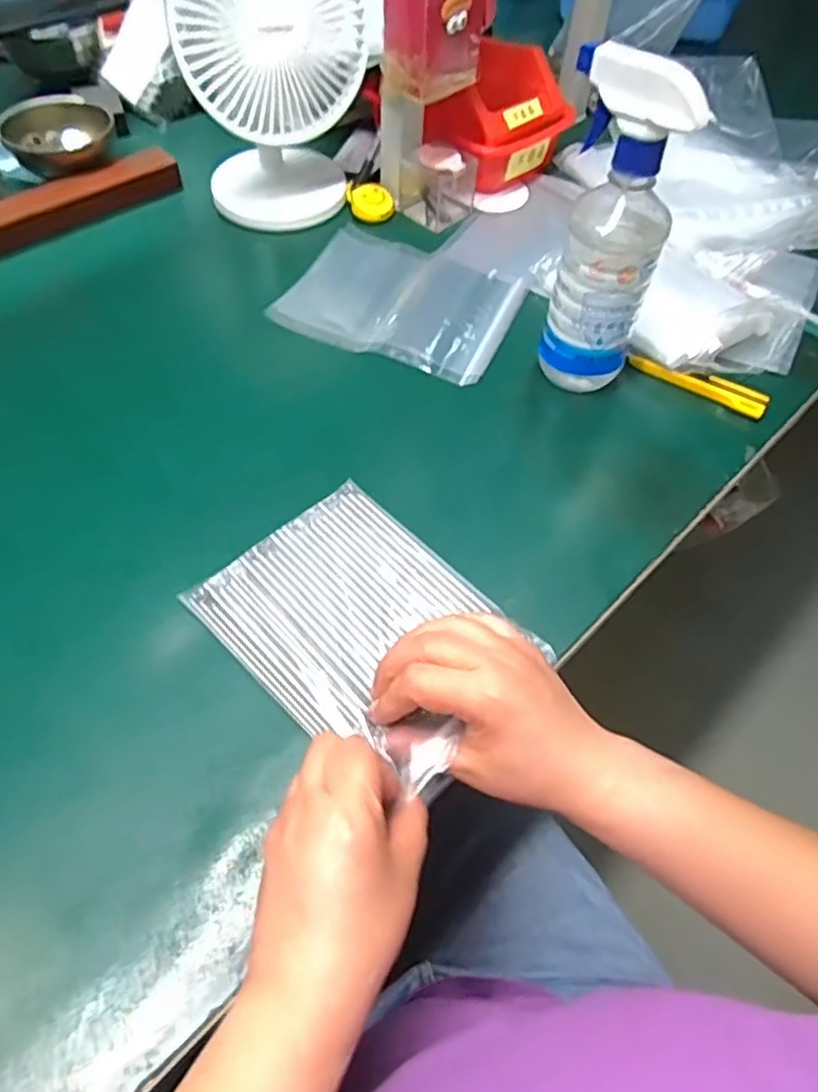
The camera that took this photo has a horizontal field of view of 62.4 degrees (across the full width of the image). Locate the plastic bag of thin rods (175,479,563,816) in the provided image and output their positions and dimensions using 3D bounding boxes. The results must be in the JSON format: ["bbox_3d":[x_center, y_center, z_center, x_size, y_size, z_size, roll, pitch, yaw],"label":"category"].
[{"bbox_3d":[-0.023,0.045,0.404,0.137,0.022,0.189,-37,59,-25],"label":"plastic bag of thin rods"}]

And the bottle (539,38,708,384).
[{"bbox_3d":[0.138,-0.213,0.475,0.079,0.214,0.068,21,56,13],"label":"bottle"}]

